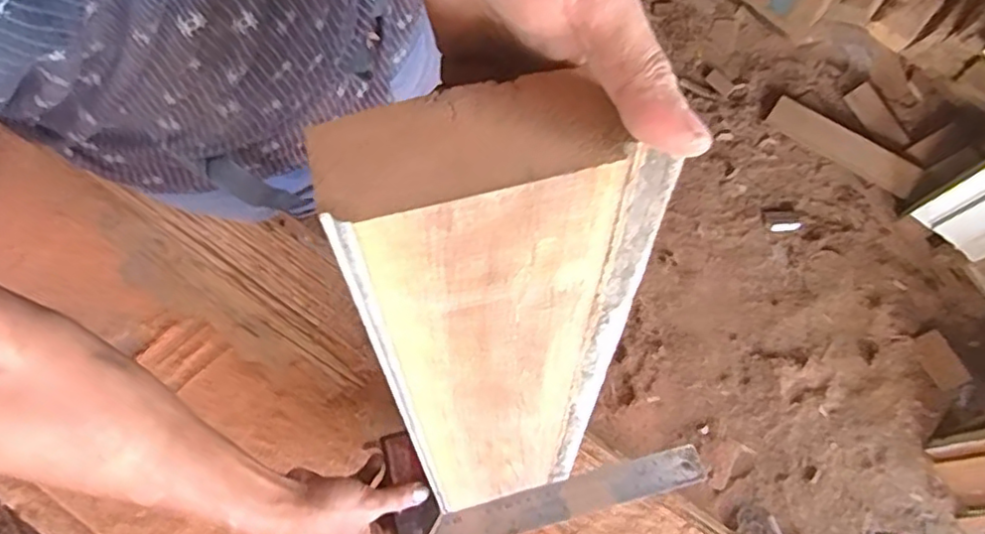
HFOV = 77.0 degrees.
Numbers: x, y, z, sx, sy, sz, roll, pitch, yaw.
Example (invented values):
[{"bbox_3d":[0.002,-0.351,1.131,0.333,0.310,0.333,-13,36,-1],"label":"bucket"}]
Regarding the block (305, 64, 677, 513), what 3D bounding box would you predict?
[{"bbox_3d":[0.012,0.065,0.374,0.128,0.407,0.052,-9,58,-1],"label":"block"}]

